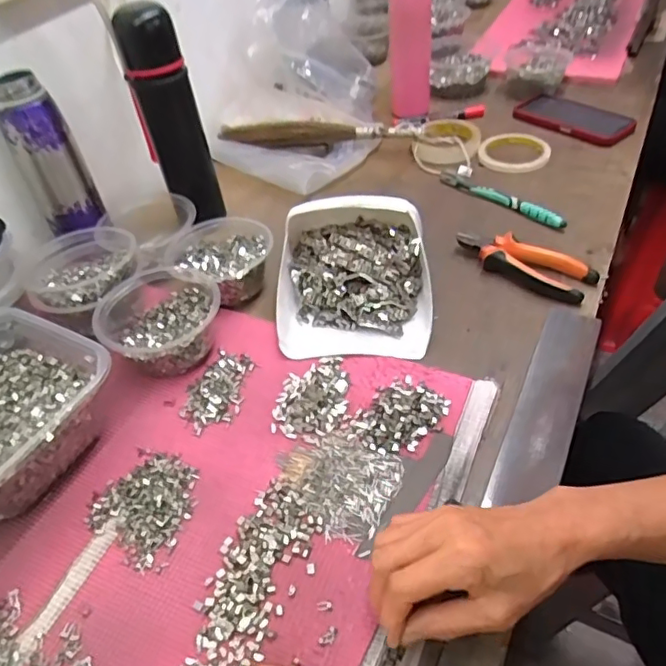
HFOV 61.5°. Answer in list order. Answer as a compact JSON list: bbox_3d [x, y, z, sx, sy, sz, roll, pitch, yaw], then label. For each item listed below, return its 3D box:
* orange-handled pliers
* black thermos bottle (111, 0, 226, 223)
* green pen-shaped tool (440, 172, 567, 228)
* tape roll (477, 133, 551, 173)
[{"bbox_3d":[0.204,-0.078,0.604,0.147,0.022,0.056,29,55,29],"label":"orange-handled pliers"},{"bbox_3d":[-0.185,-0.242,0.644,0.069,0.227,0.061,-19,45,-10],"label":"black thermos bottle"},{"bbox_3d":[0.210,-0.176,0.710,0.016,0.010,0.186,-36,53,-26],"label":"green pen-shaped tool"},{"bbox_3d":[0.259,-0.257,0.800,0.108,0.008,0.092,-30,51,-22],"label":"tape roll"}]

